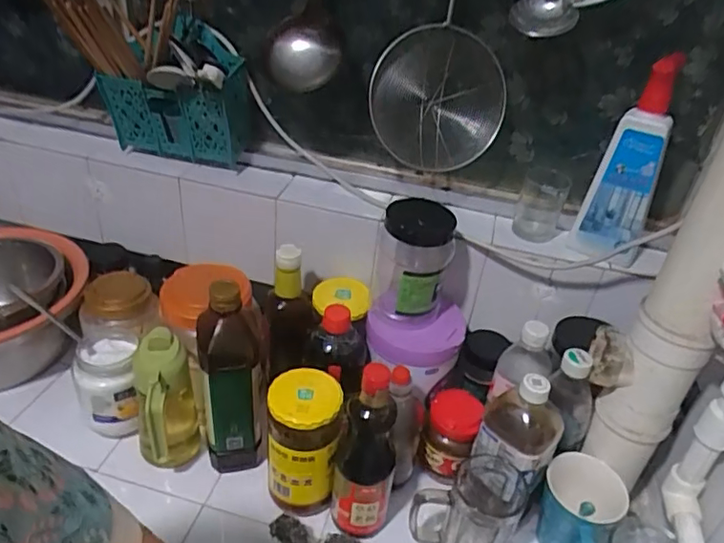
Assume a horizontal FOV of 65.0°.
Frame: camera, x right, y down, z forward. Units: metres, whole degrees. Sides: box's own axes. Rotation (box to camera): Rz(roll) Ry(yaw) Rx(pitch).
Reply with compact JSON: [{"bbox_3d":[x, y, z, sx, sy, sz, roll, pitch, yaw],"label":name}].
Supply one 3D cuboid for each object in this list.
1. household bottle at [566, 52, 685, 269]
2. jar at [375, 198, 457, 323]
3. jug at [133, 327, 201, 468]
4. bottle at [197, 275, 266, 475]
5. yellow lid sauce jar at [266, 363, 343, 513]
[{"bbox_3d":[0.318,-0.119,0.670,0.080,0.234,0.037,21,36,20],"label":"household bottle"},{"bbox_3d":[0.069,-0.014,0.722,0.089,0.146,0.084,3,34,-5],"label":"jar"},{"bbox_3d":[-0.242,0.172,0.708,0.072,0.204,0.092,-8,36,-21],"label":"jug"},{"bbox_3d":[-0.161,0.131,0.703,0.074,0.270,0.082,-1,35,-11],"label":"bottle"},{"bbox_3d":[-0.070,0.206,0.681,0.079,0.167,0.085,5,34,-3],"label":"yellow lid sauce jar"}]

